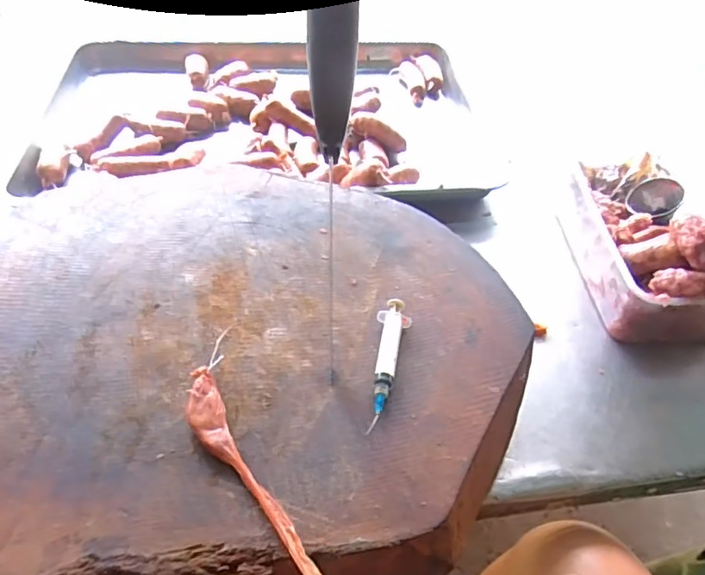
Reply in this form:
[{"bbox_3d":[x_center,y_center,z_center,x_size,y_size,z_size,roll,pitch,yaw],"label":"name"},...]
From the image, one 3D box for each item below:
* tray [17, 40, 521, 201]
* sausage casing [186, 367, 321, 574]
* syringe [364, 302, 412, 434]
[{"bbox_3d":[-0.119,-0.239,0.741,0.563,0.065,0.384,-3,50,-8],"label":"tray"},{"bbox_3d":[-0.050,0.120,0.305,0.025,0.026,0.202,-27,53,-25],"label":"sausage casing"},{"bbox_3d":[0.023,0.053,0.387,0.023,0.011,0.109,13,49,6],"label":"syringe"}]

